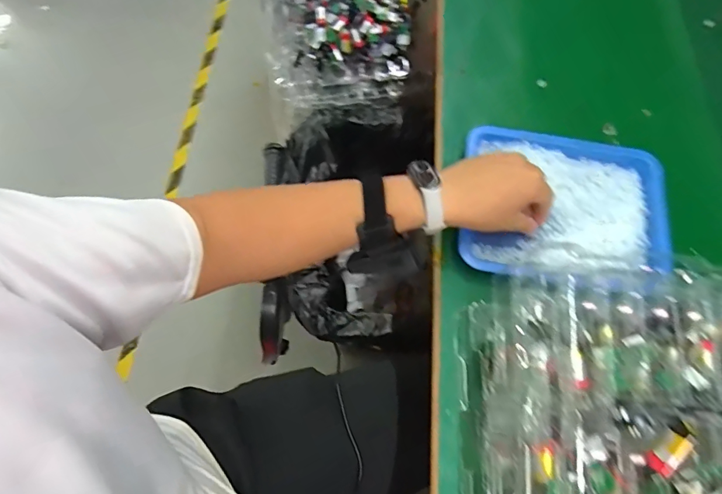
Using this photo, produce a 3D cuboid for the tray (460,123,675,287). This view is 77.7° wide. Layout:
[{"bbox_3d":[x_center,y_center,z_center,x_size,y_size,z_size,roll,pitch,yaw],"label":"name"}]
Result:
[{"bbox_3d":[0.221,-0.043,0.491,0.220,0.024,0.176,6,68,-1],"label":"tray"}]

